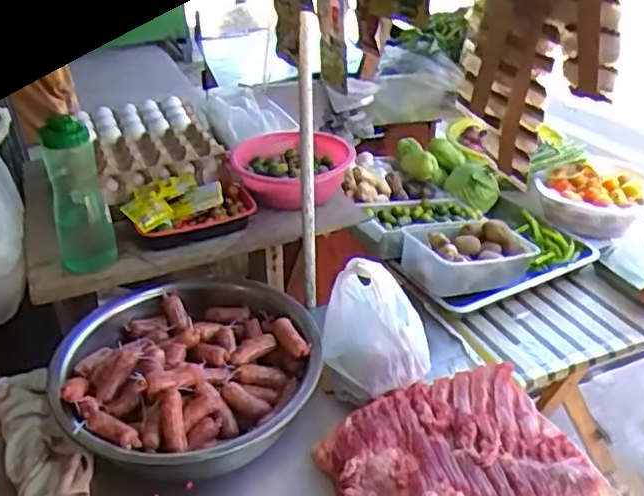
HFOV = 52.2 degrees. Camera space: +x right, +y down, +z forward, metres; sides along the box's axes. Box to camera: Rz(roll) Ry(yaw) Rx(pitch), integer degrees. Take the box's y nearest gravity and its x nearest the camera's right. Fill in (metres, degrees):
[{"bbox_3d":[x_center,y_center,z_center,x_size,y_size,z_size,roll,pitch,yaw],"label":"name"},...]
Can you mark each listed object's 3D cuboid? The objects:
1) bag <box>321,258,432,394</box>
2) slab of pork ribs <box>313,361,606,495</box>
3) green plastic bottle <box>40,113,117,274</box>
[{"bbox_3d":[0.076,0.116,0.964,0.159,0.195,0.104,6,34,12],"label":"bag"},{"bbox_3d":[0.174,0.299,0.874,0.332,0.051,0.301,-16,36,-21],"label":"slab of pork ribs"},{"bbox_3d":[-0.408,-0.081,1.086,0.082,0.268,0.079,-21,38,-27],"label":"green plastic bottle"}]

